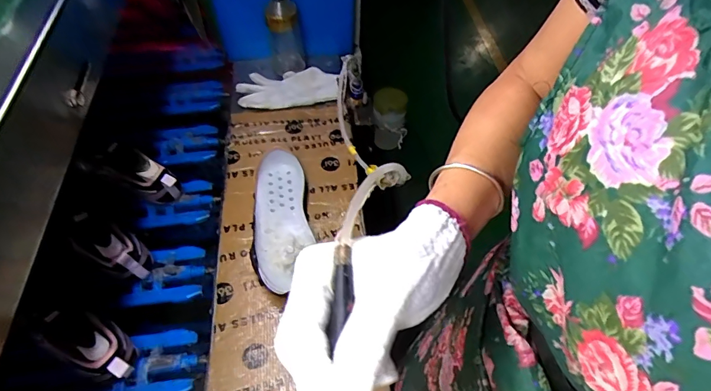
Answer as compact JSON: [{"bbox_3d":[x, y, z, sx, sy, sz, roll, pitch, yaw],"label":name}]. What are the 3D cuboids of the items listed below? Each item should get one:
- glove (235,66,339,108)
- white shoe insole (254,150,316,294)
[{"bbox_3d":[-0.131,-0.211,0.847,0.194,0.033,0.083,-12,57,-7],"label":"glove"},{"bbox_3d":[-0.115,0.034,0.667,0.089,0.052,0.262,-11,57,-6],"label":"white shoe insole"}]

